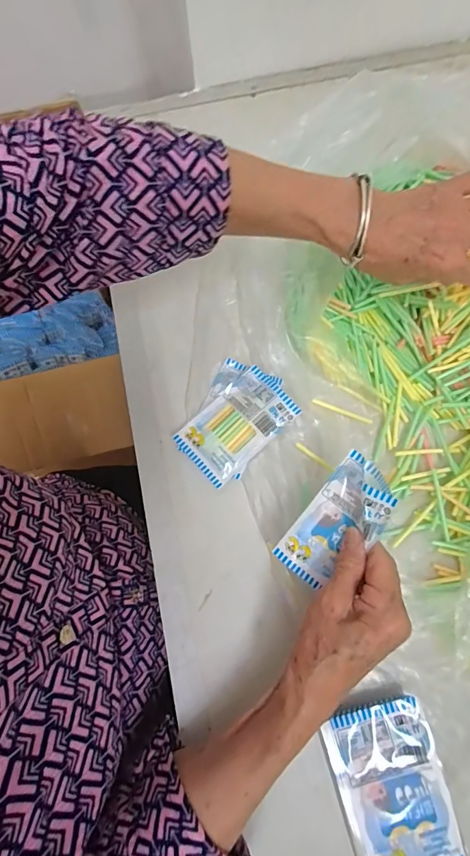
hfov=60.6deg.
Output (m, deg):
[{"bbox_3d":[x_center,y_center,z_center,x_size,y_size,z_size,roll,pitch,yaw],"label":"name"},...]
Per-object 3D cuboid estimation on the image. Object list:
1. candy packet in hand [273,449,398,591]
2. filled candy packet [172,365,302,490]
[{"bbox_3d":[0.077,0.074,0.306,0.049,0.032,0.101,40,102,12],"label":"candy packet in hand"},{"bbox_3d":[0.001,-0.002,0.374,0.101,0.016,0.065,-41,76,-9],"label":"filled candy packet"}]

